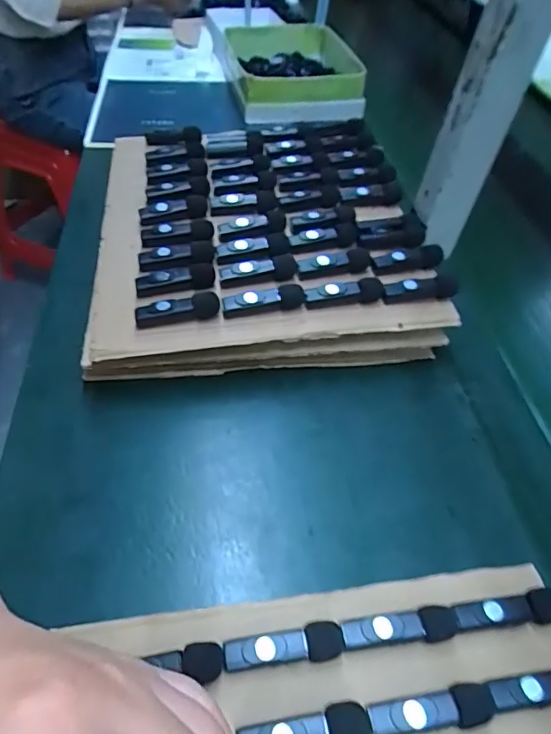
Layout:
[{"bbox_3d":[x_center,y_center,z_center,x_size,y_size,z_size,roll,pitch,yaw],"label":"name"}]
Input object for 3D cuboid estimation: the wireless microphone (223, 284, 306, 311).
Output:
[{"bbox_3d":[-0.008,-0.054,0.378,0.063,0.016,0.014,-2,50,-11],"label":"wireless microphone"}]

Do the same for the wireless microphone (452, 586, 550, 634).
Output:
[{"bbox_3d":[0.136,0.143,0.279,0.066,0.011,0.019,-6,51,-10],"label":"wireless microphone"}]

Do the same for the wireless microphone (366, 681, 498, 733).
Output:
[{"bbox_3d":[0.081,0.177,0.246,0.065,0.016,0.017,-5,51,-9],"label":"wireless microphone"}]

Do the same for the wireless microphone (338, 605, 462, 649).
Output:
[{"bbox_3d":[0.070,0.149,0.270,0.065,0.016,0.017,-6,51,-9],"label":"wireless microphone"}]

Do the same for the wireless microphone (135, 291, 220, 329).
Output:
[{"bbox_3d":[-0.075,-0.044,0.367,0.063,0.019,0.012,-8,51,-16],"label":"wireless microphone"}]

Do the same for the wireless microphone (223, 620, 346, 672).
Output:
[{"bbox_3d":[0.005,0.154,0.262,0.065,0.016,0.017,-5,51,-9],"label":"wireless microphone"}]

